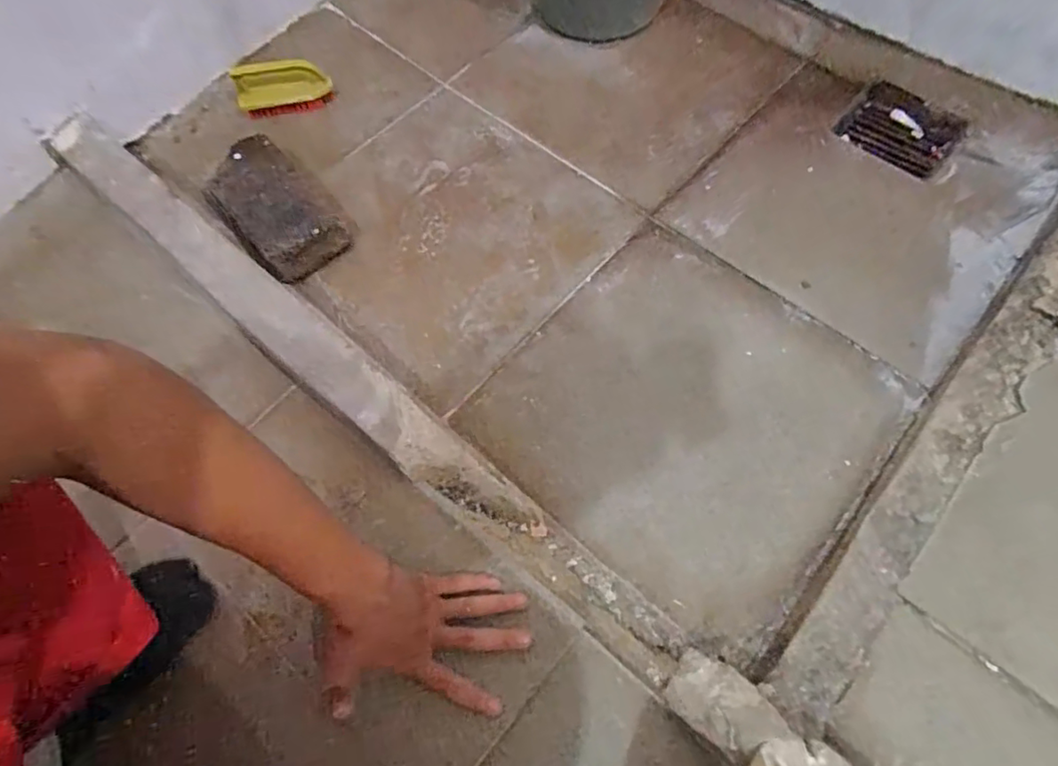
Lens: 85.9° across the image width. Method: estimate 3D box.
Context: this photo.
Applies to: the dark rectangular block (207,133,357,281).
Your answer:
[{"bbox_3d":[-0.328,-0.230,0.753,0.134,0.064,0.202,-38,69,-13],"label":"dark rectangular block"}]

